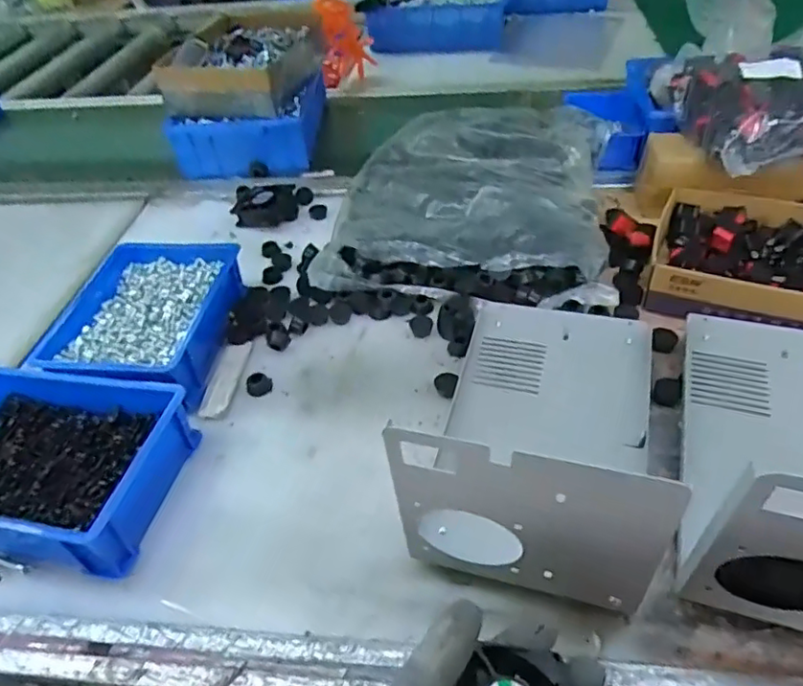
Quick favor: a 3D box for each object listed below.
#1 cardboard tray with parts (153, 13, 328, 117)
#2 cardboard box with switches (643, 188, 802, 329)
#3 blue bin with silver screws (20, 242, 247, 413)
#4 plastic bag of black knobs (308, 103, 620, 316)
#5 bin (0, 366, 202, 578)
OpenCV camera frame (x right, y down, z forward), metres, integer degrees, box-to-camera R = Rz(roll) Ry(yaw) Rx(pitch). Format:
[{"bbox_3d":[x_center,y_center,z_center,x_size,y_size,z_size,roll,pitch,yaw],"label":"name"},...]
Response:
[{"bbox_3d":[-0.236,-0.434,0.937,0.179,0.069,0.251,7,45,13],"label":"cardboard tray with parts"},{"bbox_3d":[0.372,-0.079,0.621,0.213,0.056,0.175,11,46,20],"label":"cardboard box with switches"},{"bbox_3d":[-0.262,-0.023,0.631,0.154,0.062,0.200,2,43,10],"label":"blue bin with silver screws"},{"bbox_3d":[0.088,-0.185,0.744,0.313,0.093,0.361,4,44,12],"label":"plastic bag of black knobs"},{"bbox_3d":[-0.285,0.100,0.500,0.194,0.068,0.148,3,44,12],"label":"bin"}]

